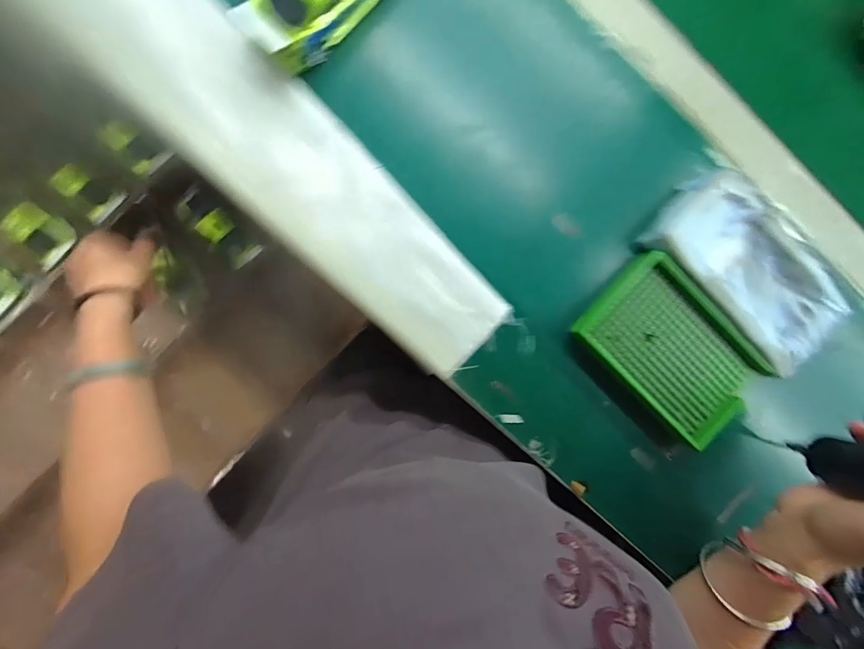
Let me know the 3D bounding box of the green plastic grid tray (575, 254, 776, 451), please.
[{"bbox_3d":[0.198,0.025,0.343,0.152,0.027,0.091,44,86,-4],"label":"green plastic grid tray"}]

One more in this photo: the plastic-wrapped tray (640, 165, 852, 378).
[{"bbox_3d":[0.256,-0.043,0.339,0.162,0.037,0.081,44,86,-4],"label":"plastic-wrapped tray"}]

